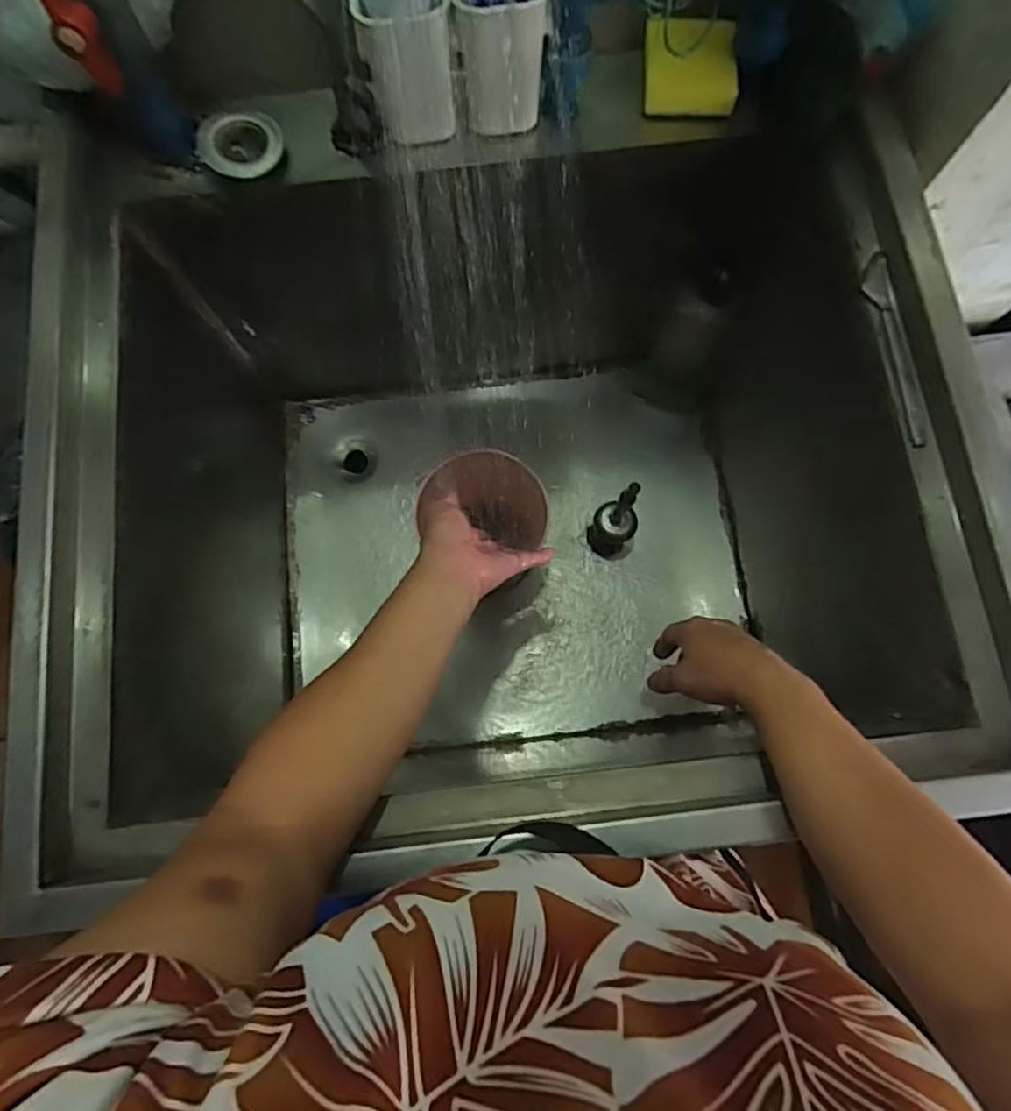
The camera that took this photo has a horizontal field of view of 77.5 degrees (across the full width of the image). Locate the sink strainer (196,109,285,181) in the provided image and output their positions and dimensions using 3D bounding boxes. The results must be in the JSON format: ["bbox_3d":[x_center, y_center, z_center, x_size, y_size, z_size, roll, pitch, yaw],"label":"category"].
[{"bbox_3d":[-0.223,-0.348,0.541,0.065,0.024,0.067,0,80,-1],"label":"sink strainer"}]

